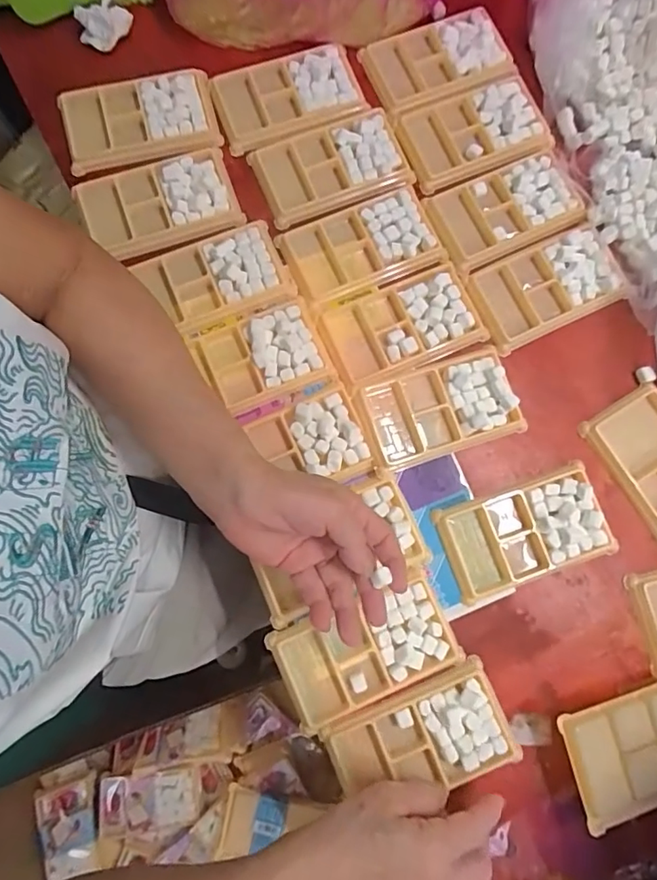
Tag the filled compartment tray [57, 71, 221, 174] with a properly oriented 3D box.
[{"bbox_3d":[-0.174,-0.295,0.484,0.137,0.017,0.082,-14,80,-4],"label":"filled compartment tray"}]

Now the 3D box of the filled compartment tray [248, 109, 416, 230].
[{"bbox_3d":[0.004,-0.253,0.484,0.135,0.014,0.082,-23,81,-5],"label":"filled compartment tray"}]

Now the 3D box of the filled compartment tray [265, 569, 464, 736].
[{"bbox_3d":[0.029,0.164,0.412,0.135,0.016,0.075,-22,81,-5],"label":"filled compartment tray"}]

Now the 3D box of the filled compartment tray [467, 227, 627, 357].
[{"bbox_3d":[0.196,-0.136,0.475,0.130,0.018,0.077,-22,81,-5],"label":"filled compartment tray"}]

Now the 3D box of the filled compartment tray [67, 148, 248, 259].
[{"bbox_3d":[-0.152,-0.209,0.471,0.134,0.021,0.079,-17,81,-5],"label":"filled compartment tray"}]

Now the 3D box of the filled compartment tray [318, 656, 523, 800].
[{"bbox_3d":[0.071,0.232,0.401,0.133,0.018,0.077,-23,79,-3],"label":"filled compartment tray"}]

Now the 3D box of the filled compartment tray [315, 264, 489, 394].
[{"bbox_3d":[0.064,-0.101,0.456,0.133,0.017,0.080,-22,81,-5],"label":"filled compartment tray"}]

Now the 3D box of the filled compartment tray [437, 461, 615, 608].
[{"bbox_3d":[0.162,0.076,0.432,0.132,0.014,0.075,-18,81,-5],"label":"filled compartment tray"}]

